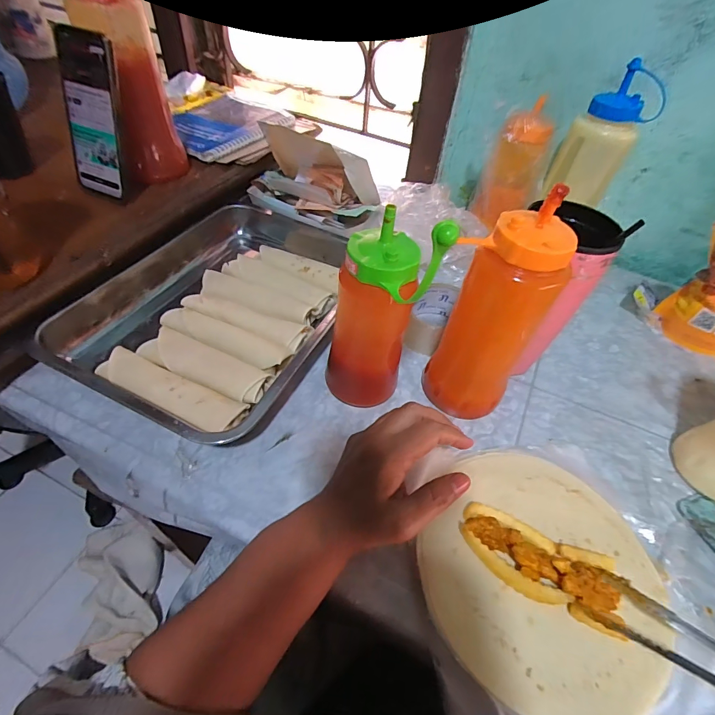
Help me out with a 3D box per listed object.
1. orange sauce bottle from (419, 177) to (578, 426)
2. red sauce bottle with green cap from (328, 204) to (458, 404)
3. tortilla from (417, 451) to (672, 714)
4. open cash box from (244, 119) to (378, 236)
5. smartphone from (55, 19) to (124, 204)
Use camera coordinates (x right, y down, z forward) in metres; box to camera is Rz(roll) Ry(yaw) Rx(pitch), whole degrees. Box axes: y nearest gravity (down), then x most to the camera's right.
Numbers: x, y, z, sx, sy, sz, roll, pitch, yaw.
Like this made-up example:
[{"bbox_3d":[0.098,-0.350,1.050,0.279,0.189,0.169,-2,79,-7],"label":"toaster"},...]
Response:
[{"bbox_3d":[0.122,-0.031,0.353,0.070,0.205,0.075,-32,59,-29],"label":"orange sauce bottle"},{"bbox_3d":[0.015,-0.032,0.361,0.078,0.191,0.066,30,53,20],"label":"red sauce bottle with green cap"},{"bbox_3d":[0.149,0.156,0.299,0.174,0.043,0.187,3,49,-3],"label":"tortilla"},{"bbox_3d":[-0.057,-0.263,0.568,0.211,0.100,0.095,25,51,16],"label":"open cash box"},{"bbox_3d":[-0.295,-0.266,0.430,0.062,0.156,0.015,18,32,8],"label":"smartphone"}]

